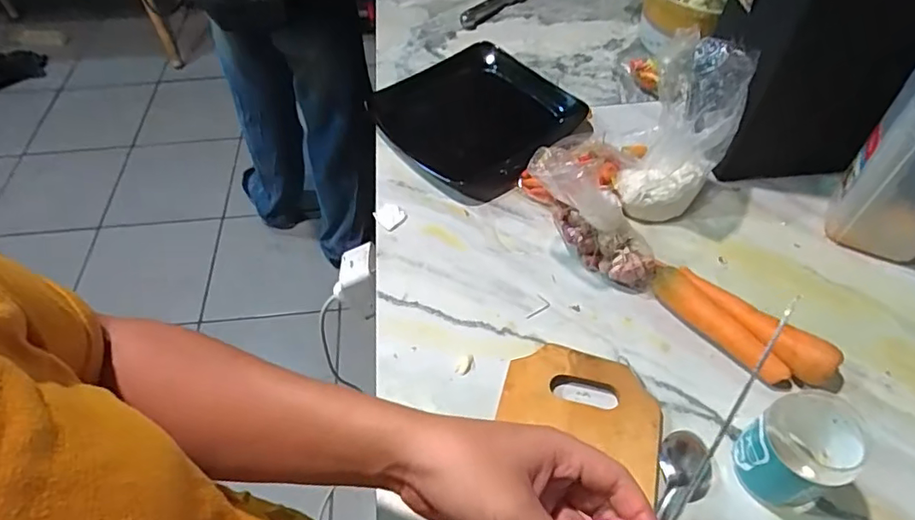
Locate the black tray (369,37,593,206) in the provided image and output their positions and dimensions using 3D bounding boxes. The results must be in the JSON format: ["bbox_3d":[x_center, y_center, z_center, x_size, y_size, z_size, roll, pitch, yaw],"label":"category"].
[{"bbox_3d":[0.029,-0.191,0.708,0.222,0.034,0.224,-38,61,-23],"label":"black tray"}]

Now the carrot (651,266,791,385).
[{"bbox_3d":[0.241,0.062,0.516,0.025,0.030,0.140,-32,59,-20],"label":"carrot"}]

